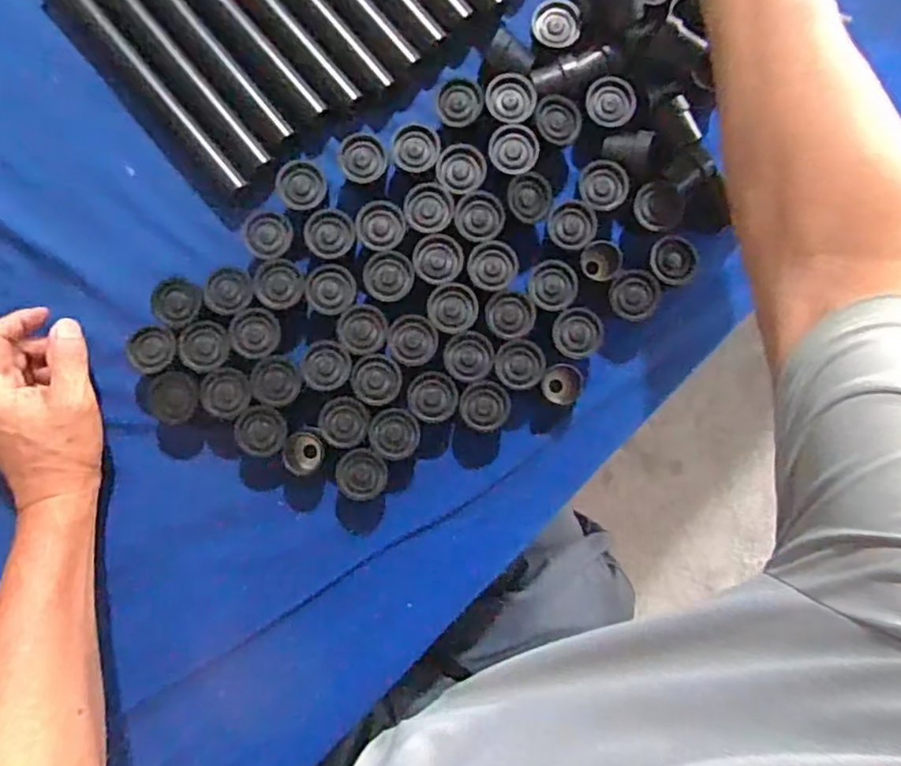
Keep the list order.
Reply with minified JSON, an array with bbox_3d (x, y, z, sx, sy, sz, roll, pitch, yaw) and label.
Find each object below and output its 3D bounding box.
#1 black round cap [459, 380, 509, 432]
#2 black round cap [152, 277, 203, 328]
[{"bbox_3d":[0.025,0.016,0.452,0.035,0.027,0.034,0,92,0],"label":"black round cap"},{"bbox_3d":[-0.194,-0.058,0.450,0.035,0.033,0.033,0,92,0],"label":"black round cap"}]

